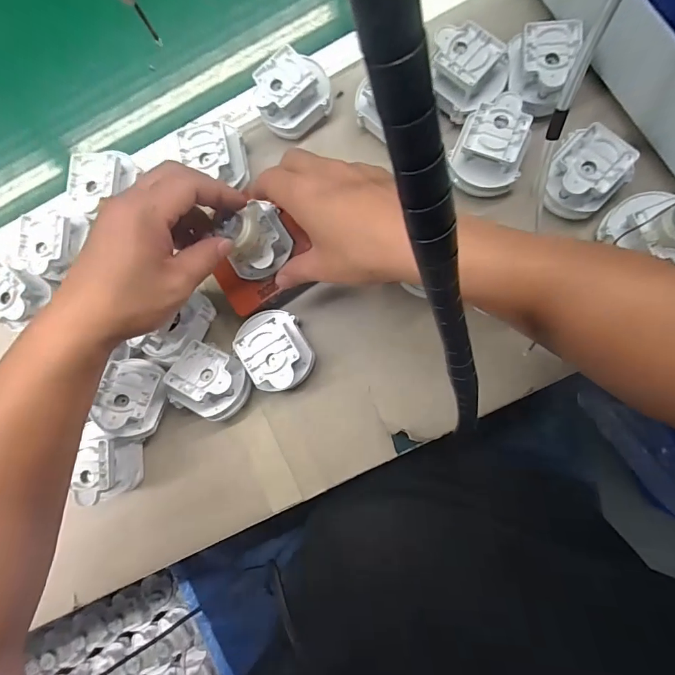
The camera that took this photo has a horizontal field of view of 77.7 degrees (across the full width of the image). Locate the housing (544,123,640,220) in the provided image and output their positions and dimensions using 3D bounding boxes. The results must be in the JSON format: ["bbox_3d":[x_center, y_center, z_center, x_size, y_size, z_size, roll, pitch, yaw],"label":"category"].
[{"bbox_3d":[0.203,-0.133,0.347,0.059,0.045,0.055,40,91,10],"label":"housing"}]

